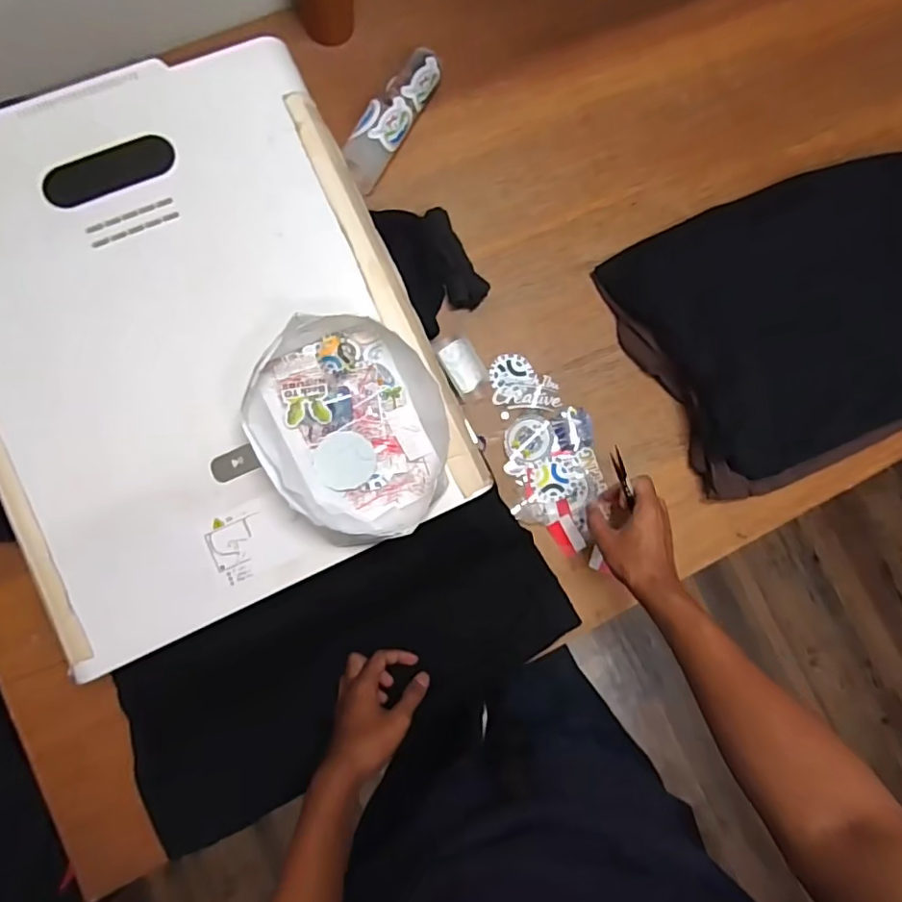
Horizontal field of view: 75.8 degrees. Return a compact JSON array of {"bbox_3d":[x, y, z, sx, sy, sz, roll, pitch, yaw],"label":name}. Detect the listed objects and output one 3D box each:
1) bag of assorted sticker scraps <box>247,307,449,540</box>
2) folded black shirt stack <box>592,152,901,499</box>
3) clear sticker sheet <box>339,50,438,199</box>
[{"bbox_3d":[-0.083,-0.022,0.512,0.159,0.055,0.194,-33,87,-8],"label":"bag of assorted sticker scraps"},{"bbox_3d":[0.480,-0.180,0.737,0.511,0.060,0.354,-23,84,-6],"label":"folded black shirt stack"},{"bbox_3d":[-0.075,-0.417,0.732,0.054,0.048,0.195,30,82,1],"label":"clear sticker sheet"}]

